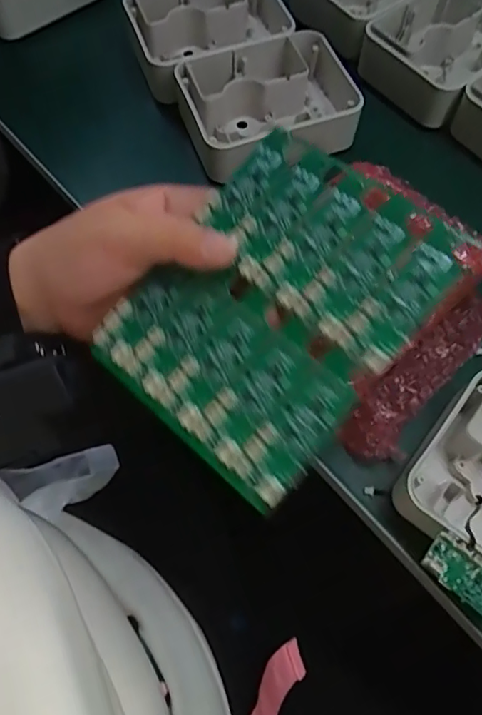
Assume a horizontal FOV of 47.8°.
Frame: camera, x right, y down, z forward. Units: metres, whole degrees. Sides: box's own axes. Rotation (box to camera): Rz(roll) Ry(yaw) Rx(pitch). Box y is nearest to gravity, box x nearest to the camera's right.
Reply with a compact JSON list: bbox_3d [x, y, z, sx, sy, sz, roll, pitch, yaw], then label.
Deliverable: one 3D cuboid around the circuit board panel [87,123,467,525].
[{"bbox_3d":[0.013,-0.023,0.249,0.117,0.007,0.139,39,88,22],"label":"circuit board panel"}]

